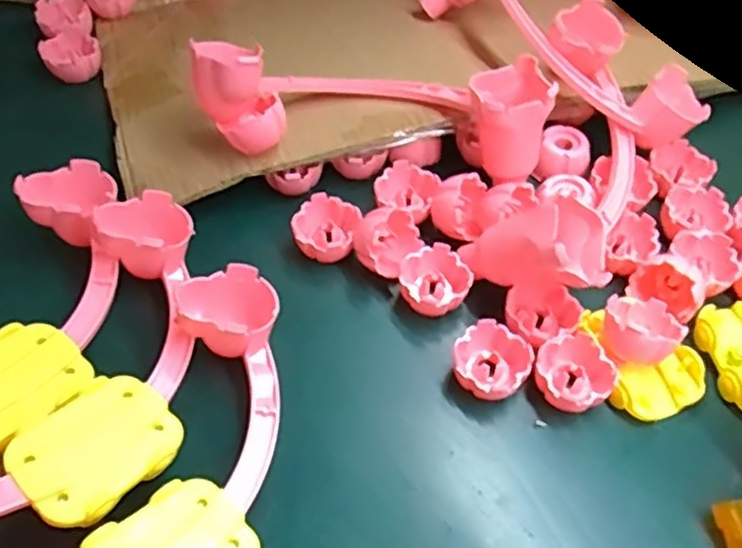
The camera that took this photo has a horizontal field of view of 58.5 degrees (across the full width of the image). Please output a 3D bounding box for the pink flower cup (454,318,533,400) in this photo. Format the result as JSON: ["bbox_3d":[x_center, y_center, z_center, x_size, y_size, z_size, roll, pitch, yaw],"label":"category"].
[{"bbox_3d":[0.078,0.060,0.437,0.047,0.028,0.049,2,55,-2],"label":"pink flower cup"}]

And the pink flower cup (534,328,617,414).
[{"bbox_3d":[0.132,0.067,0.436,0.048,0.023,0.053,37,61,21],"label":"pink flower cup"}]

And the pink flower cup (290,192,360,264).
[{"bbox_3d":[-0.033,-0.034,0.499,0.046,0.023,0.048,2,55,-2],"label":"pink flower cup"}]

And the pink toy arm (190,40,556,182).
[{"bbox_3d":[0.004,-0.131,0.504,0.254,0.088,0.086,3,55,-1],"label":"pink toy arm"}]

